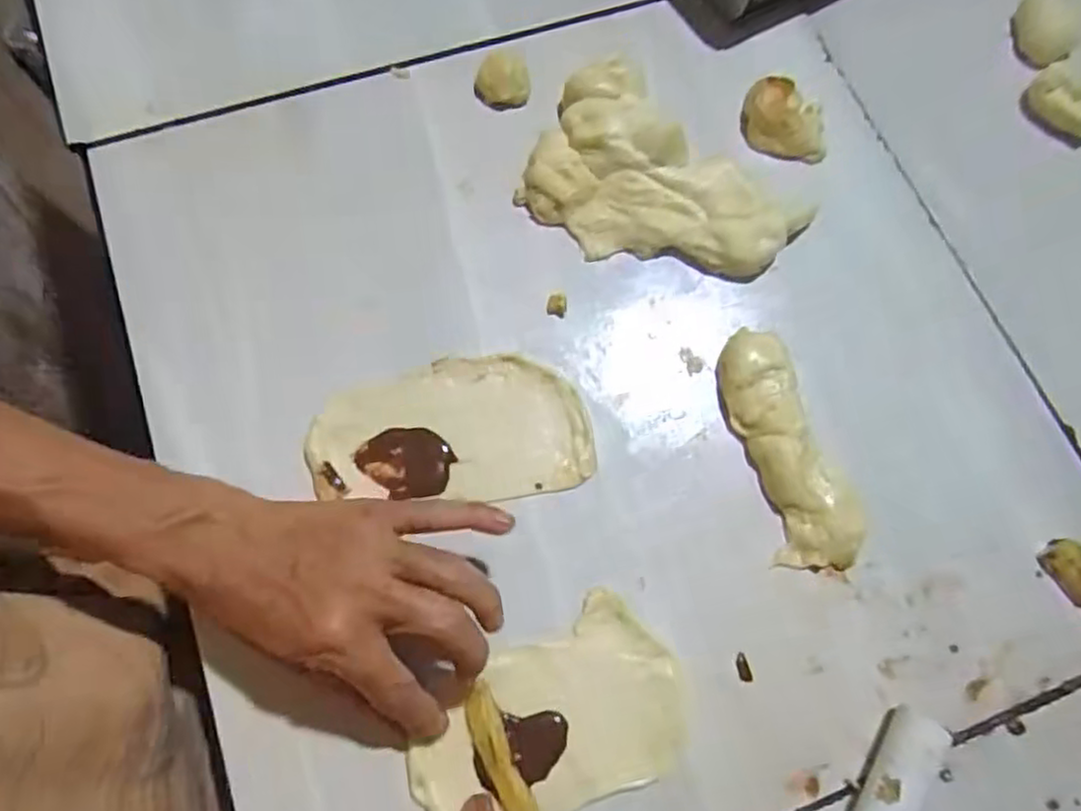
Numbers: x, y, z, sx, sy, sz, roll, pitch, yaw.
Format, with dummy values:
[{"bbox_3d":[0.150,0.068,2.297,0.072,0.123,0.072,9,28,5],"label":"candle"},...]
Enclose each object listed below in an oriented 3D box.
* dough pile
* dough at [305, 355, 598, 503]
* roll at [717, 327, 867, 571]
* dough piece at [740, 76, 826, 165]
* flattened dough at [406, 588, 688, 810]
[{"bbox_3d":[0.069,-0.133,0.430,0.164,0.027,0.108,40,75,11],"label":"dough pile"},{"bbox_3d":[-0.050,0.013,0.393,0.154,0.008,0.081,-5,72,-4],"label":"dough"},{"bbox_3d":[0.138,0.023,0.388,0.049,0.023,0.134,-12,73,-6],"label":"roll"},{"bbox_3d":[0.164,-0.193,0.459,0.057,0.018,0.047,14,72,3],"label":"dough piece"},{"bbox_3d":[0.006,0.165,0.349,0.136,0.004,0.086,-30,75,-11],"label":"flattened dough"}]

